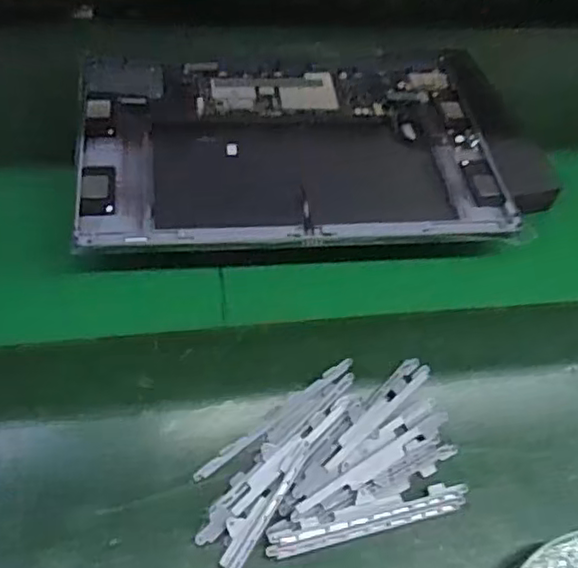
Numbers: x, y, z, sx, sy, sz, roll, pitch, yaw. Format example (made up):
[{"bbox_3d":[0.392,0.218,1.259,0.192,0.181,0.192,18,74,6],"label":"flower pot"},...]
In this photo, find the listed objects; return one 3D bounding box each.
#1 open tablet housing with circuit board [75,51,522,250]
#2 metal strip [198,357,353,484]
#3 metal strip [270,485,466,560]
[{"bbox_3d":[0.005,-0.093,0.406,0.260,0.016,0.166,-2,54,-10],"label":"open tablet housing with circuit board"},{"bbox_3d":[-0.006,0.064,0.310,0.093,0.006,0.007,-32,64,-27],"label":"metal strip"},{"bbox_3d":[0.037,0.105,0.289,0.094,0.011,0.013,-9,56,-15],"label":"metal strip"}]

